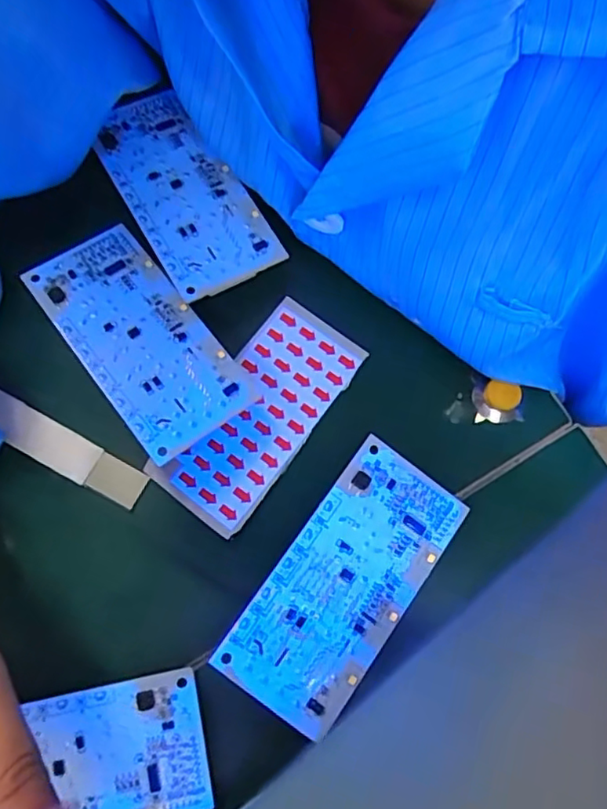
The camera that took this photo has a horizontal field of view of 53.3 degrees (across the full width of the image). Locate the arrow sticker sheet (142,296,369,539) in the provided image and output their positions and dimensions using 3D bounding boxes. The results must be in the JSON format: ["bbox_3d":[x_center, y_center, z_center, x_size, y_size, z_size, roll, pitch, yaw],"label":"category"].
[{"bbox_3d":[-0.021,0.003,0.287,0.051,0.004,0.109,36,79,8],"label":"arrow sticker sheet"}]

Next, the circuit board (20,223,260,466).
[{"bbox_3d":[-0.076,-0.031,0.278,0.056,0.004,0.112,-37,77,-18],"label":"circuit board"}]

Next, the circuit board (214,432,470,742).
[{"bbox_3d":[0.017,0.074,0.254,0.055,0.004,0.115,37,76,-1],"label":"circuit board"}]

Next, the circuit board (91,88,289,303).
[{"bbox_3d":[-0.060,-0.105,0.295,0.053,0.007,0.110,-32,78,-7],"label":"circuit board"}]

